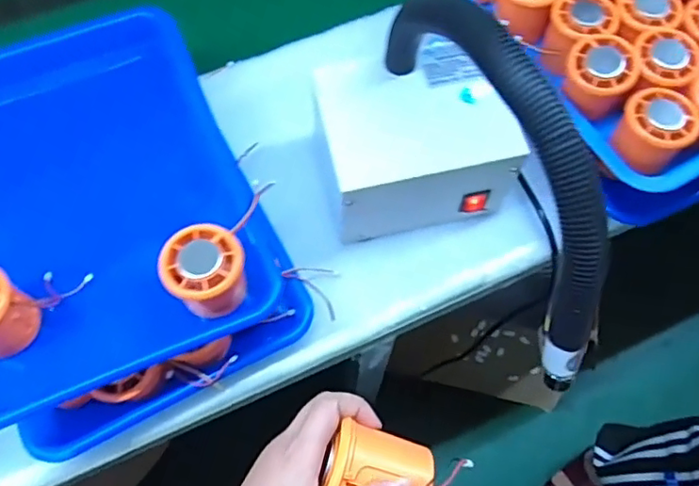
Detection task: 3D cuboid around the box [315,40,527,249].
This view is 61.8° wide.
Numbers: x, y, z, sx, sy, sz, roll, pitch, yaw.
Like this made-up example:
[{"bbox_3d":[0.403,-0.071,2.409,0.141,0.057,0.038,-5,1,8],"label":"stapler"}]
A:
[{"bbox_3d":[0.057,-0.090,0.533,0.161,0.109,0.127,-12,66,-6],"label":"box"}]

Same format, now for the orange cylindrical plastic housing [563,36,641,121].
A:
[{"bbox_3d":[0.212,-0.142,0.503,0.057,0.045,0.058,34,70,14],"label":"orange cylindrical plastic housing"}]

